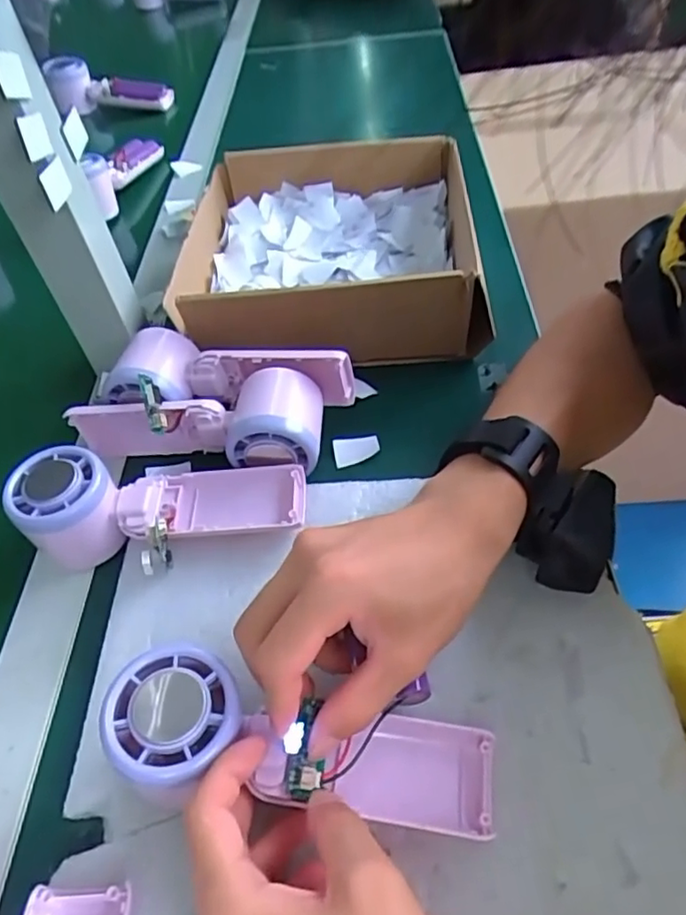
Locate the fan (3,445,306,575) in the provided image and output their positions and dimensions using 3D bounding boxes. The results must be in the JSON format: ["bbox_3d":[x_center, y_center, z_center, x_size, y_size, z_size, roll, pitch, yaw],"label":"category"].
[{"bbox_3d":[-0.107,0.037,0.365,0.165,0.060,0.073,-1,48,-12],"label":"fan"}]

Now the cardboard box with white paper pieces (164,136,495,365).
[{"bbox_3d":[-0.007,-0.170,0.507,0.230,0.081,0.234,-4,51,3],"label":"cardboard box with white paper pieces"}]

